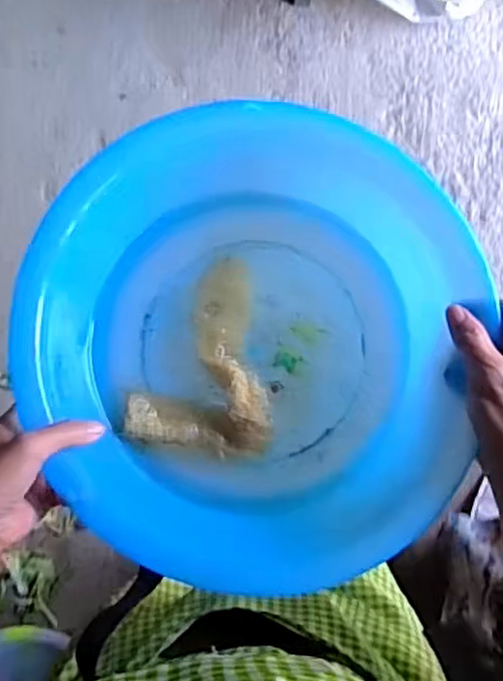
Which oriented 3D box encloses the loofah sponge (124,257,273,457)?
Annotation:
[{"bbox_3d":[-0.049,0.018,0.554,0.112,0.031,0.159,-8,85,-2],"label":"loofah sponge"}]

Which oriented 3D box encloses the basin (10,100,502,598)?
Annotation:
[{"bbox_3d":[0.000,-0.001,0.524,0.336,0.123,0.312,0,84,-1],"label":"basin"}]

